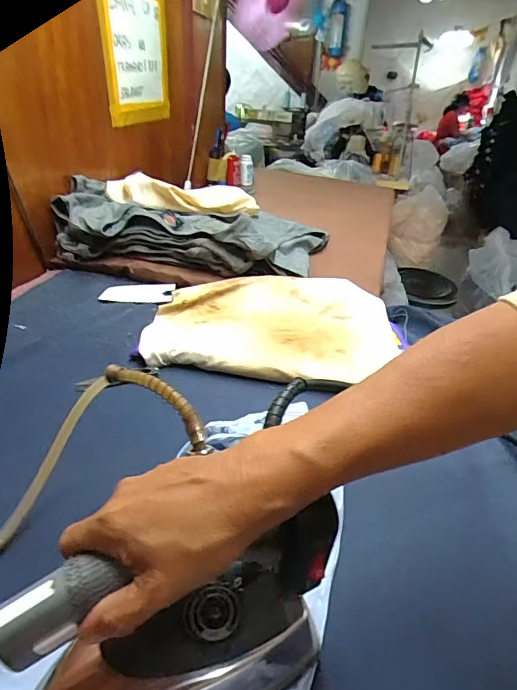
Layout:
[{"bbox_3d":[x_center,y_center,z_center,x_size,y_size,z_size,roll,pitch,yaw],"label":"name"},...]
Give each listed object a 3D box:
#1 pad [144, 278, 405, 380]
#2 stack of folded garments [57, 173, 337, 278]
[{"bbox_3d":[0.023,-0.037,0.659,0.364,0.046,0.249,9,32,8],"label":"pad"},{"bbox_3d":[-0.135,-0.237,0.883,0.531,0.105,0.254,8,32,7],"label":"stack of folded garments"}]

